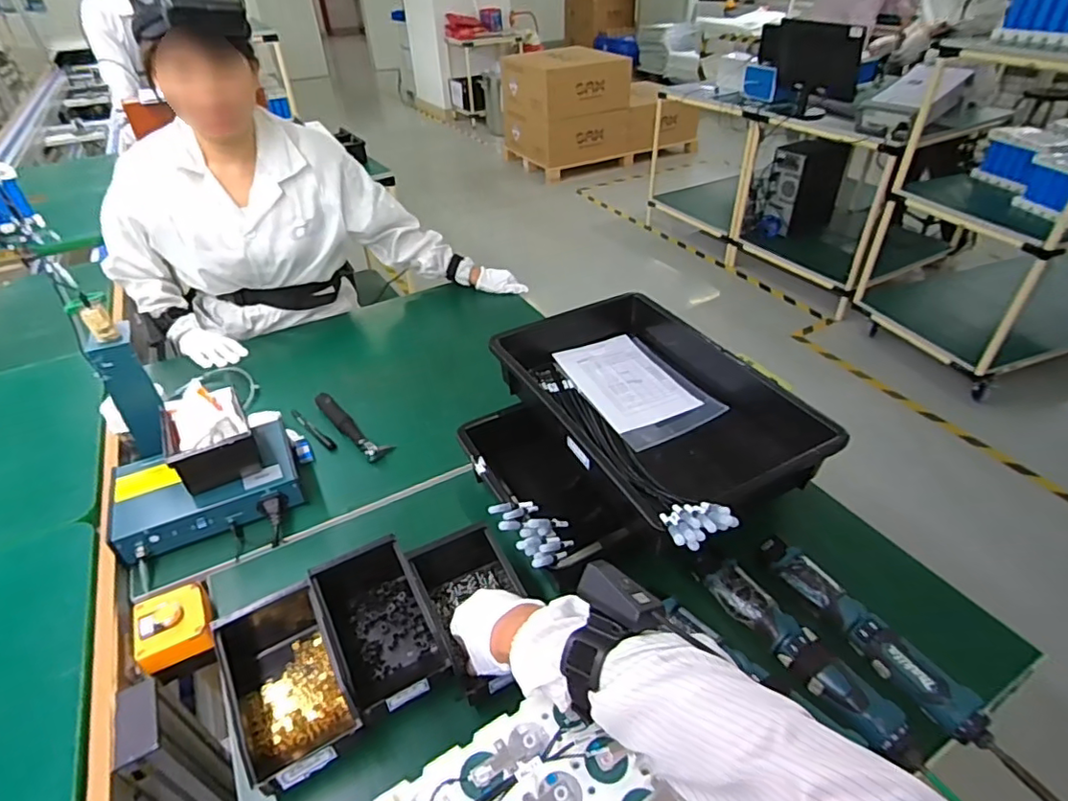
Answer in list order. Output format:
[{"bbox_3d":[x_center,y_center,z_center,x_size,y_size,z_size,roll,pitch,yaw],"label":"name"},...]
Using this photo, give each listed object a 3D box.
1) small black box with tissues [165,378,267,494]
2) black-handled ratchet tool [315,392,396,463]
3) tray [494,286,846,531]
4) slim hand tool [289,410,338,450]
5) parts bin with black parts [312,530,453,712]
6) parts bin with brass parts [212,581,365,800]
[{"bbox_3d":[-0.462,0.046,0.813,0.102,0.079,0.151,-22,43,-23],"label":"small black box with tissues"},{"bbox_3d":[-0.315,0.037,0.962,0.205,0.024,0.045,29,48,33],"label":"black-handled ratchet tool"},{"bbox_3d":[0.139,-0.014,0.840,0.295,0.092,0.499,-21,42,-22],"label":"tray"},{"bbox_3d":[-0.374,0.049,0.964,0.133,0.009,0.015,29,48,33],"label":"slim hand tool"},{"bbox_3d":[-0.178,0.248,0.654,0.102,0.075,0.200,-23,43,-23],"label":"parts bin with black parts"},{"bbox_3d":[-0.259,0.287,0.603,0.104,0.072,0.204,-22,43,-23],"label":"parts bin with brass parts"}]

